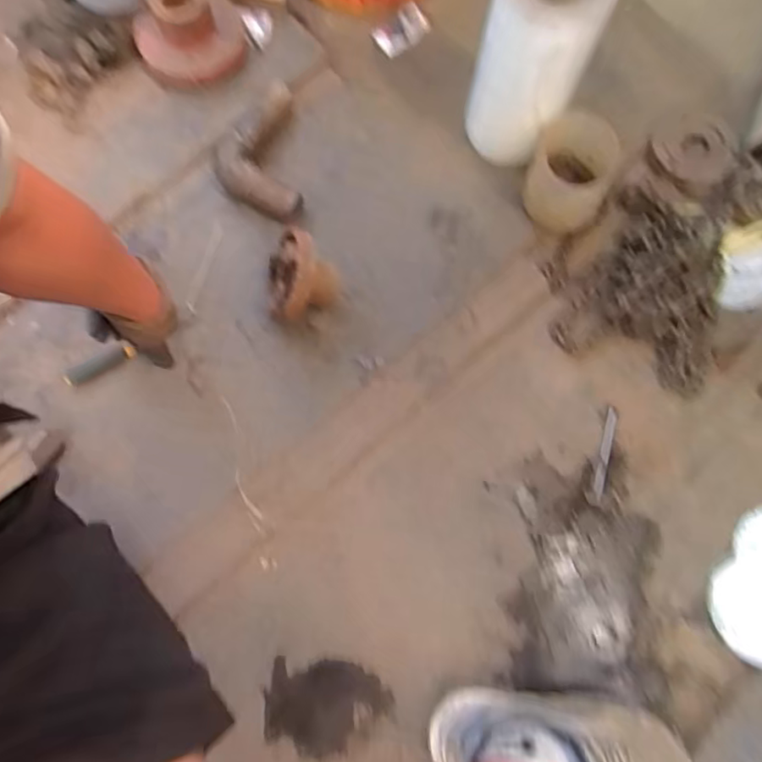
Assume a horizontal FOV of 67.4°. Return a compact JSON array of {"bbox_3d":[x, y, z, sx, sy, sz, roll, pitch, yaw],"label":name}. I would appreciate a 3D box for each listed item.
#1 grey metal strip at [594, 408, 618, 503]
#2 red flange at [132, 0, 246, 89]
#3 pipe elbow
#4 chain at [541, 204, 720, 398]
[{"bbox_3d":[0.307,0.100,0.783,0.015,0.005,0.128,16,75,2],"label":"grey metal strip"},{"bbox_3d":[-0.293,-0.530,0.864,0.162,0.092,0.155,-17,76,-6],"label":"red flange"},{"bbox_3d":[-0.183,-0.338,0.843,0.115,0.057,0.220,-7,75,-4],"label":"pipe elbow"},{"bbox_3d":[0.379,-0.145,0.810,0.245,0.059,0.261,22,76,4],"label":"chain"}]

